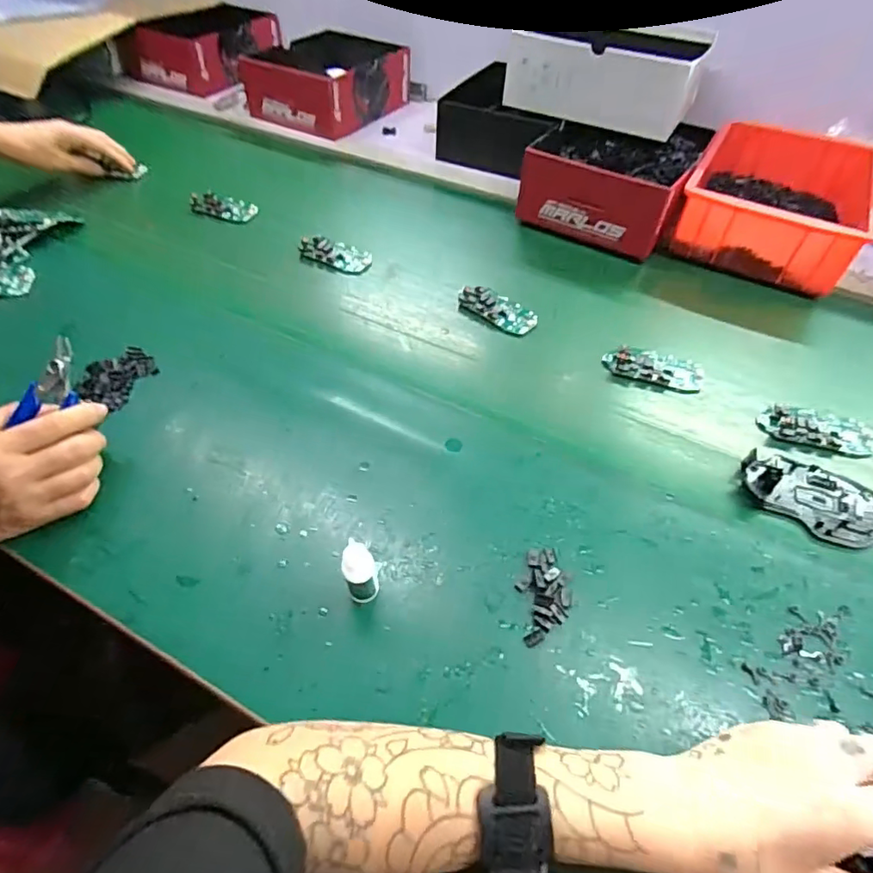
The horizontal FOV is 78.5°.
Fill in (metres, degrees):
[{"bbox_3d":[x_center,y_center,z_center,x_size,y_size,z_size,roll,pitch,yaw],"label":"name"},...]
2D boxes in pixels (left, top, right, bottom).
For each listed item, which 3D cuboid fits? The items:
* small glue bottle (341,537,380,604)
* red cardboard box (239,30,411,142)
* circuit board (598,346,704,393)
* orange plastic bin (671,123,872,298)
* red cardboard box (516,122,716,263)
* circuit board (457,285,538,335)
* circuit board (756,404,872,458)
[{"bbox_3d":[-0.053,0.096,0.373,0.021,0.059,0.019,2,51,0],"label":"small glue bottle"},{"bbox_3d":[-0.186,-0.624,0.938,0.204,0.088,0.232,24,53,18],"label":"red cardboard box"},{"bbox_3d":[0.224,-0.073,0.553,0.098,0.011,0.046,18,53,13],"label":"circuit board"},{"bbox_3d":[0.447,-0.310,0.705,0.197,0.092,0.275,27,55,19],"label":"orange plastic bin"},{"bbox_3d":[0.245,-0.357,0.735,0.192,0.096,0.236,26,55,18],"label":"red cardboard box"},{"bbox_3d":[0.069,-0.145,0.606,0.094,0.013,0.041,34,57,23],"label":"circuit board"},{"bbox_3d":[0.359,-0.009,0.503,0.098,0.008,0.046,14,52,10],"label":"circuit board"}]

